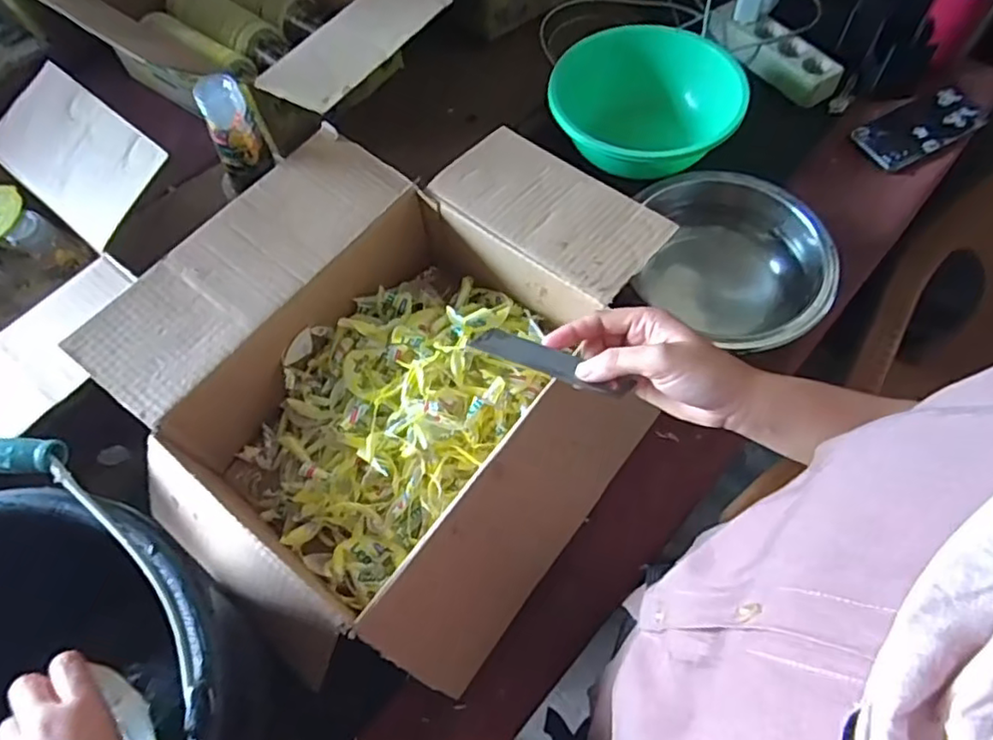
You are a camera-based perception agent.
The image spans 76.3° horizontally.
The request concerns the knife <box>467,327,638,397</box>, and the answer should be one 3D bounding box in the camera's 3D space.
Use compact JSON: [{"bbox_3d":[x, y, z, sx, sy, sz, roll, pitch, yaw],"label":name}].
[{"bbox_3d":[0.034,-0.005,0.399,0.100,0.009,0.017,21,66,3],"label":"knife"}]

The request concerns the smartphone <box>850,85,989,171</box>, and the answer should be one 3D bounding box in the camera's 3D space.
[{"bbox_3d":[0.547,-0.316,0.818,0.177,0.014,0.085,-30,67,-13],"label":"smartphone"}]

